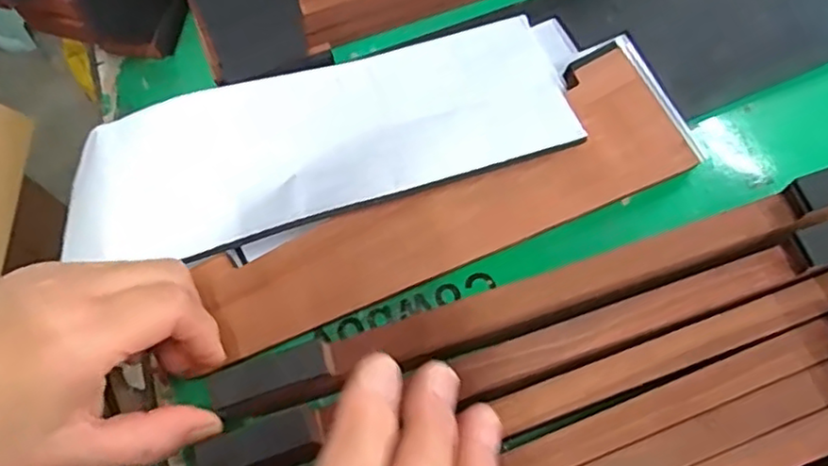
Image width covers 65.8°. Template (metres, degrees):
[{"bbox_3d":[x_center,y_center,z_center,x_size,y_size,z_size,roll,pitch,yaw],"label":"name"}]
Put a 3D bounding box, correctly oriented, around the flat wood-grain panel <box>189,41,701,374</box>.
[{"bbox_3d":[0.018,-0.015,0.339,0.261,0.014,0.072,-25,68,-8],"label":"flat wood-grain panel"}]

